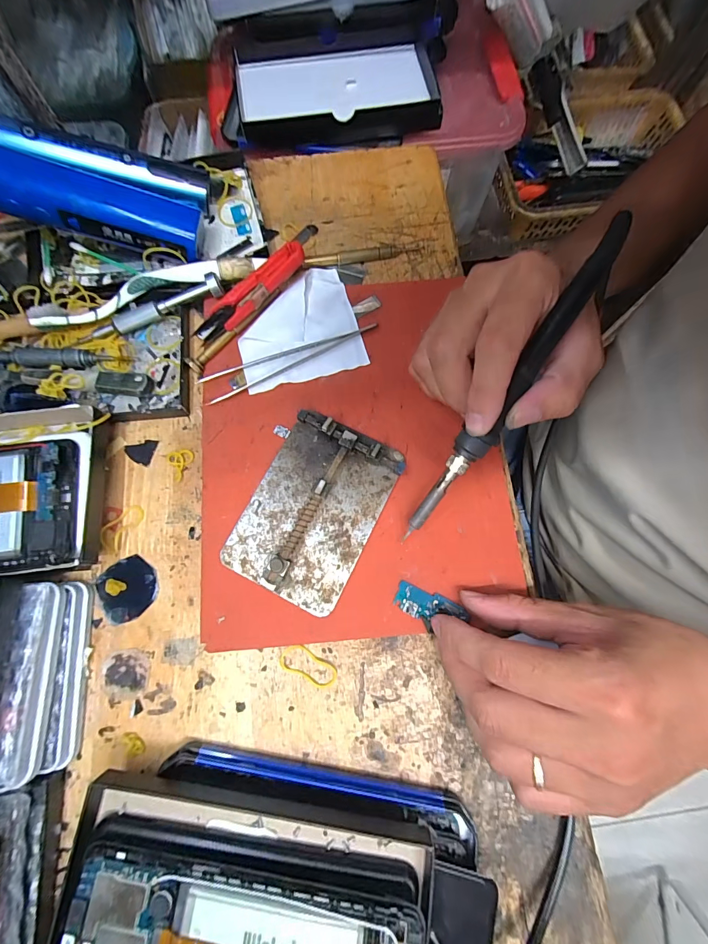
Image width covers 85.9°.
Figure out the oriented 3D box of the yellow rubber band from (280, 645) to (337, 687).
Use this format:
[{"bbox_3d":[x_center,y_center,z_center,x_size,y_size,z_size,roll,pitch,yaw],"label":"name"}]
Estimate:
[{"bbox_3d":[-0.028,0.119,0.232,0.036,0.004,0.016,25,77,6],"label":"yellow rubber band"}]

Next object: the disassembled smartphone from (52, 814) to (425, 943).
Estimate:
[{"bbox_3d":[-0.053,0.216,0.164,0.159,0.009,0.076,9,76,2],"label":"disassembled smartphone"}]

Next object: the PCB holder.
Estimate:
[{"bbox_3d":[-0.025,0.021,0.244,0.079,0.018,0.114,27,77,6],"label":"PCB holder"}]

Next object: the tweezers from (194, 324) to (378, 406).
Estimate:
[{"bbox_3d":[-0.047,-0.083,0.274,0.131,0.009,0.017,-26,77,-7],"label":"tweezers"}]

